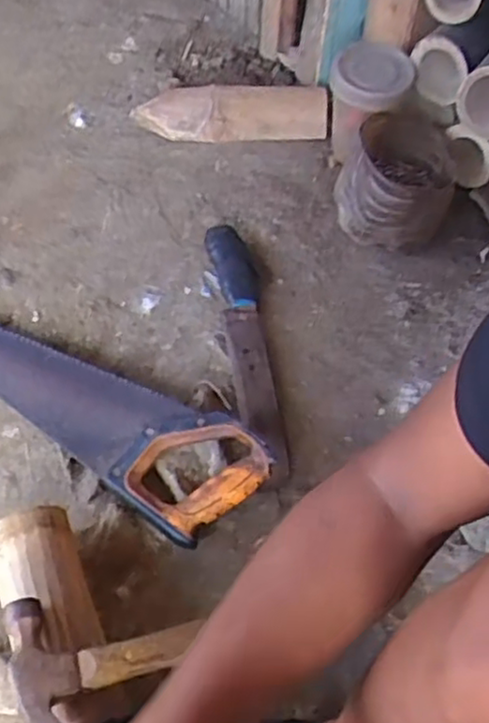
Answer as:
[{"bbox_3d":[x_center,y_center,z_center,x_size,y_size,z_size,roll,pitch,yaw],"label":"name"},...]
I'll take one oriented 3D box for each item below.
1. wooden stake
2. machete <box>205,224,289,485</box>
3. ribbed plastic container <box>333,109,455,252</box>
[{"bbox_3d":[-0.020,-0.363,1.061,0.281,0.063,0.077,-4,57,-5],"label":"wooden stake"},{"bbox_3d":[0.003,-0.035,0.853,0.053,0.049,0.322,-7,58,-7],"label":"machete"},{"bbox_3d":[0.201,-0.239,0.953,0.146,0.127,0.176,14,58,6],"label":"ribbed plastic container"}]

